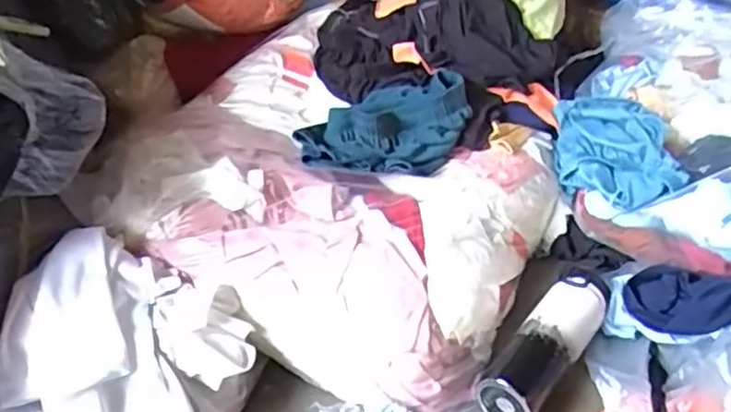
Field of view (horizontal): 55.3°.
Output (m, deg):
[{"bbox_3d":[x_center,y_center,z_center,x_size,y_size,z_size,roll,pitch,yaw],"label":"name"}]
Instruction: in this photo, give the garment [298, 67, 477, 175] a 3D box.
[{"bbox_3d":[0.037,-0.114,1.055,0.154,0.077,0.269,24,45,37],"label":"garment"}]

